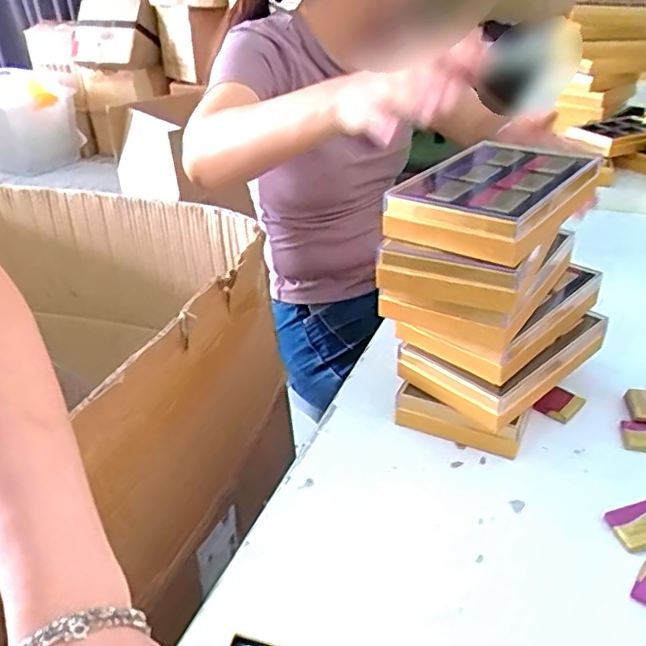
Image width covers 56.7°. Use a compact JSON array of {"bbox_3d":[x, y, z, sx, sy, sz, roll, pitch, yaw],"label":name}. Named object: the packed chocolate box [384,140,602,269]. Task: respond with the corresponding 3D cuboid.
[{"bbox_3d":[0.136,-0.099,0.462,0.117,0.034,0.163,21,39,31],"label":"packed chocolate box"}]

